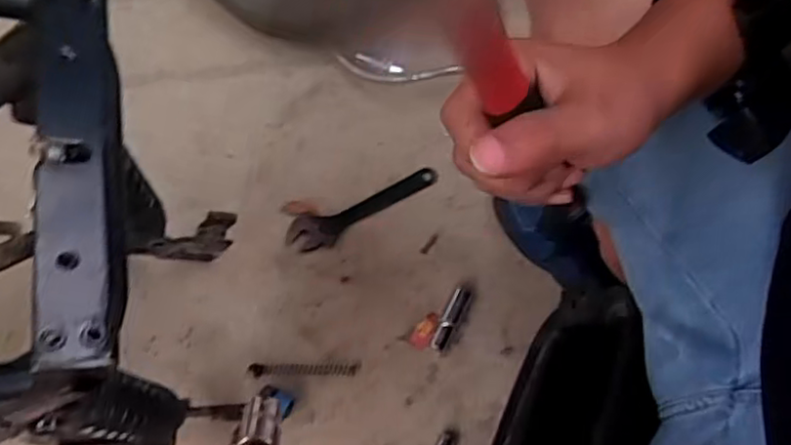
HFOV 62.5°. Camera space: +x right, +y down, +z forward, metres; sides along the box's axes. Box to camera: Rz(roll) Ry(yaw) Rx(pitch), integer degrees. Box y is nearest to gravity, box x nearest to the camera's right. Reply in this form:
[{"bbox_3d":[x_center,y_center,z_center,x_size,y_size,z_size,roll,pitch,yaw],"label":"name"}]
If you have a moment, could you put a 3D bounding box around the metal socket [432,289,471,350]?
[{"bbox_3d":[0.066,0.113,0.771,0.019,0.025,0.081,25,73,8],"label":"metal socket"}]

